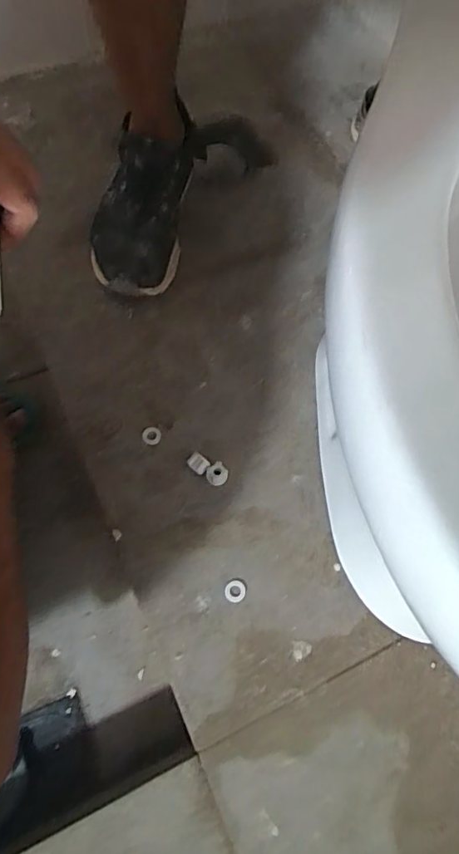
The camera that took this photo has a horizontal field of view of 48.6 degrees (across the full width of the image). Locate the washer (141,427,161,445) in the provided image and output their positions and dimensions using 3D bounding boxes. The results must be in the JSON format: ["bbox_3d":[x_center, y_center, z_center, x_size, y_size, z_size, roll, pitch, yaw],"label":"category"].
[{"bbox_3d":[-0.089,0.010,0.579,0.022,0.004,0.022,0,66,-1],"label":"washer"}]

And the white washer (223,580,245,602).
[{"bbox_3d":[0.005,0.167,0.516,0.021,0.004,0.021,0,66,-1],"label":"white washer"}]

